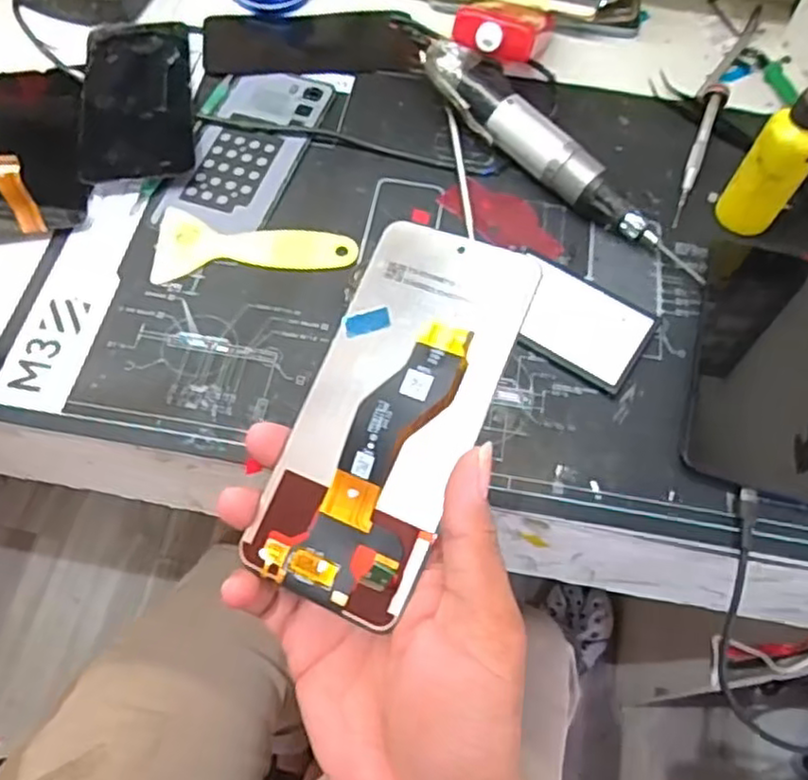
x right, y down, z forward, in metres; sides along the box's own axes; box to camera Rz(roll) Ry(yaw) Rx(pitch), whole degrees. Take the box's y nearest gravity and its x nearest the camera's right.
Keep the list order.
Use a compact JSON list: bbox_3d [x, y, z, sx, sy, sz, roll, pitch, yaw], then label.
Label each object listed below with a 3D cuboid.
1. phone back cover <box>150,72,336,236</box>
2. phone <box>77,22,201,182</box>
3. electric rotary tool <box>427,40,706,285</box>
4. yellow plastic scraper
[{"bbox_3d":[-0.105,-0.166,0.471,0.073,0.005,0.147,16,64,5],"label":"phone back cover"},{"bbox_3d":[-0.186,-0.209,0.484,0.072,0.012,0.156,-6,64,-6],"label":"phone"},{"bbox_3d":[0.098,-0.150,0.447,0.033,0.044,0.218,-37,70,-19],"label":"electric rotary tool"},{"bbox_3d":[-0.094,-0.091,0.436,0.123,0.004,0.051,-1,63,-3],"label":"yellow plastic scraper"}]

